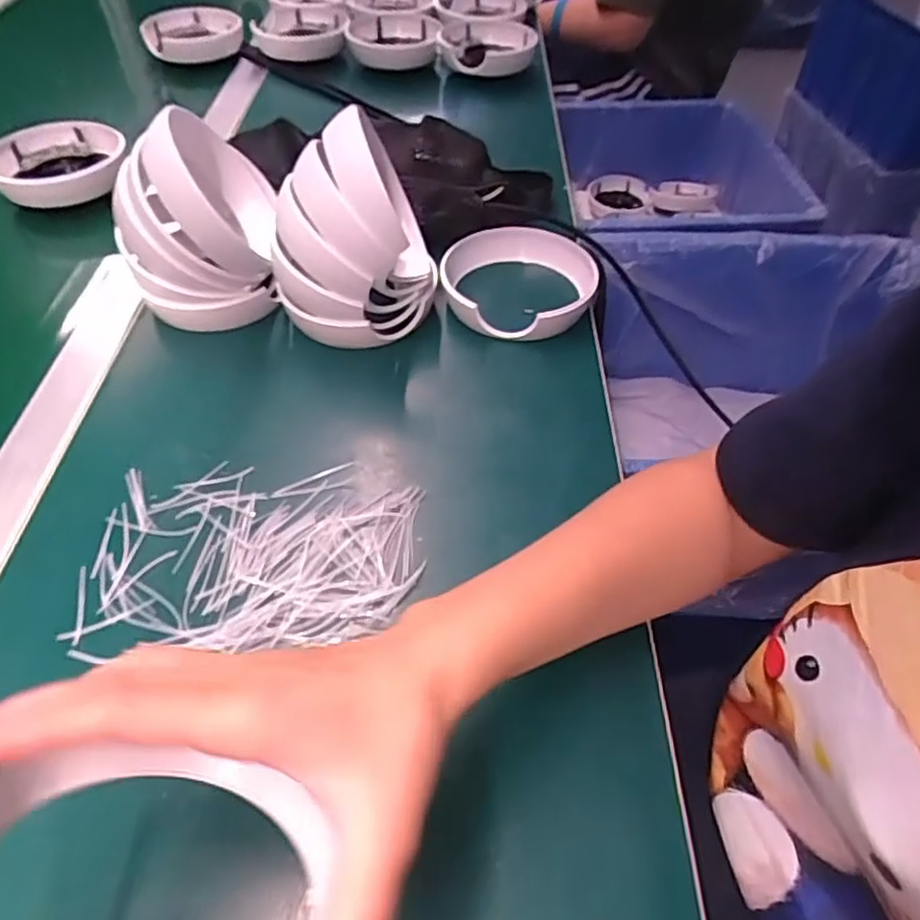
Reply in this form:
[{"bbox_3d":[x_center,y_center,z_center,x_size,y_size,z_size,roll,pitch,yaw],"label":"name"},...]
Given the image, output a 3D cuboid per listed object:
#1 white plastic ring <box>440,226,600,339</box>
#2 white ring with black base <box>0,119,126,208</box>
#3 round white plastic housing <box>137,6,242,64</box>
[{"bbox_3d":[0.045,-0.137,0.513,0.116,0.028,0.117,0,49,0],"label":"white plastic ring"},{"bbox_3d":[-0.356,-0.264,0.597,0.109,0.031,0.109,0,49,0],"label":"white ring with black base"},{"bbox_3d":[-0.332,-0.527,0.821,0.111,0.031,0.093,-25,54,-21],"label":"round white plastic housing"}]

